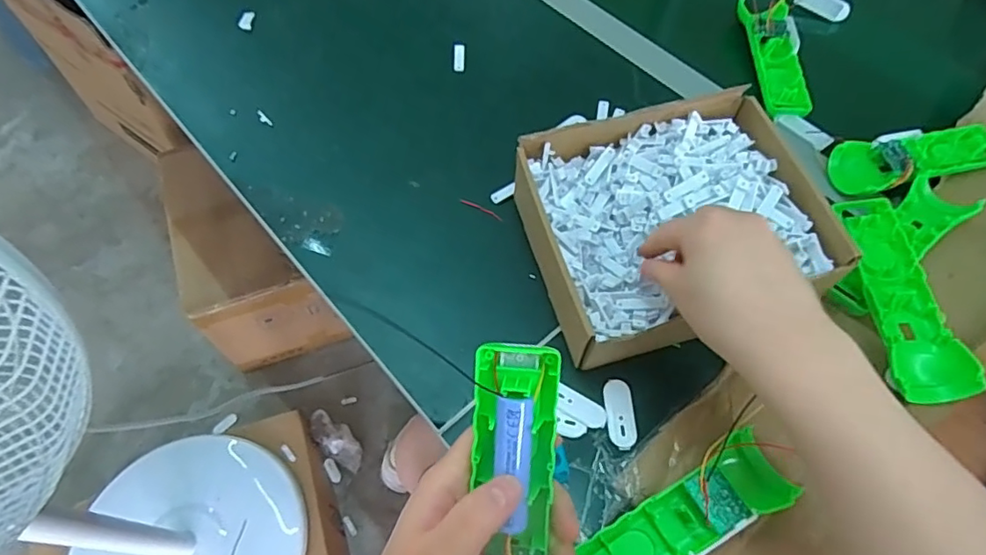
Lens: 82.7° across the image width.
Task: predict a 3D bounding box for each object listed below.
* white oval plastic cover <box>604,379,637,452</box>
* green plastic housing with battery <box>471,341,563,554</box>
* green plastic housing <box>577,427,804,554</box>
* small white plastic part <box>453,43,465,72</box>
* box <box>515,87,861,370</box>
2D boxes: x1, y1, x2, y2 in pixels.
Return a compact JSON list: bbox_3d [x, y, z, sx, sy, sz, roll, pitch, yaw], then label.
[{"bbox_3d":[0.094,0.100,0.411,0.021,0.004,0.050,-1,62,-2],"label":"white oval plastic cover"},{"bbox_3d":[0.010,0.114,0.286,0.043,0.029,0.158,2,95,0],"label":"green plastic housing with battery"},{"bbox_3d":[0.117,0.160,0.364,0.157,0.031,0.048,-24,65,-14],"label":"green plastic housing"},{"bbox_3d":[-0.035,-0.232,0.590,0.011,0.004,0.037,1,62,-1],"label":"small white plastic part"},{"bbox_3d":[0.140,-0.045,0.452,0.221,0.068,0.183,-14,63,-9],"label":"box"}]

